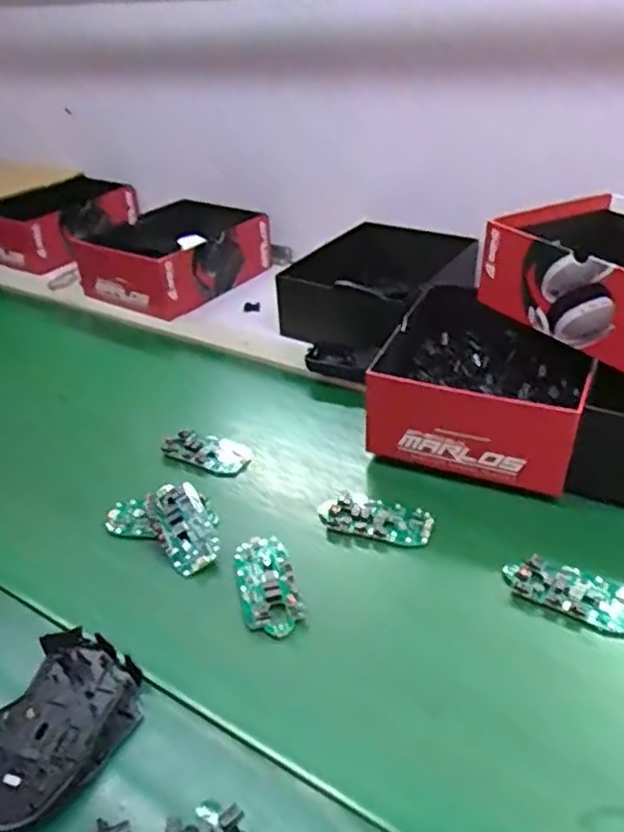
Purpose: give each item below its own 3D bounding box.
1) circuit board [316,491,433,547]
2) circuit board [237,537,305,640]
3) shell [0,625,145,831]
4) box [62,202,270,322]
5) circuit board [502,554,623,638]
[{"bbox_3d":[0.056,0.089,0.582,0.098,0.018,0.041,6,37,16],"label":"circuit board"},{"bbox_3d":[-0.037,0.133,0.530,0.044,0.014,0.098,-10,35,-8],"label":"circuit board"},{"bbox_3d":[-0.166,0.200,0.423,0.080,0.037,0.117,13,39,23],"label":"shell"},{"bbox_3d":[-0.218,-0.251,1.021,0.212,0.105,0.232,17,41,28],"label":"box"},{"bbox_3d":[0.196,0.134,0.506,0.094,0.018,0.043,12,38,23],"label":"circuit board"}]

